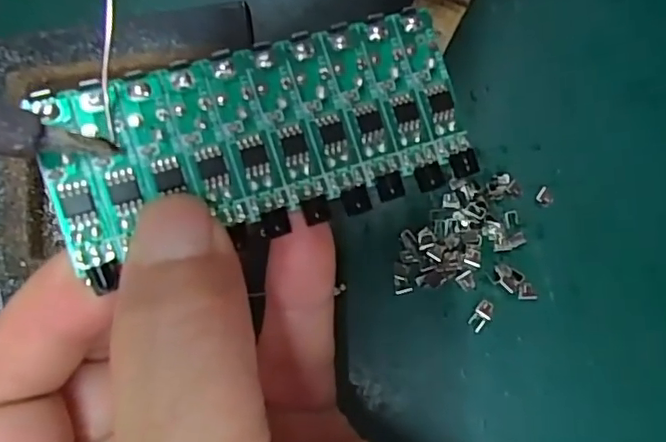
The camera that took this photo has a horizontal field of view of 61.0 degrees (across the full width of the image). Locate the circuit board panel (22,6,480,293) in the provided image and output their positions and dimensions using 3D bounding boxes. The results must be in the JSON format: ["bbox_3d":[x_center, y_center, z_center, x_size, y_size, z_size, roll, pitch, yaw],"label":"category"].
[{"bbox_3d":[-0.012,-0.017,0.109,0.078,0.006,0.036,-14,79,-14],"label":"circuit board panel"}]

